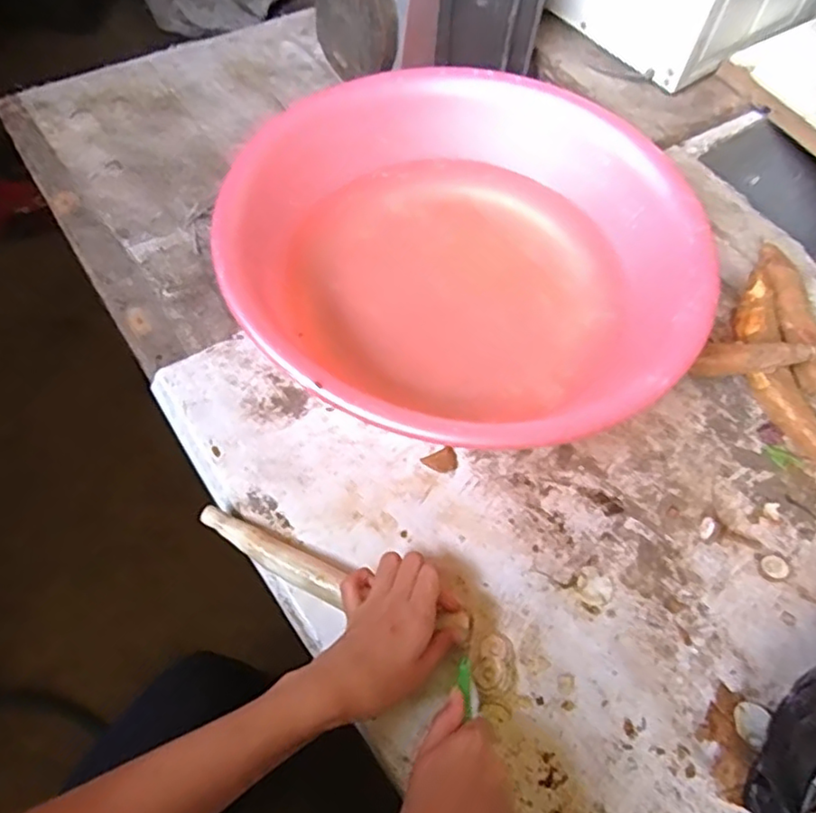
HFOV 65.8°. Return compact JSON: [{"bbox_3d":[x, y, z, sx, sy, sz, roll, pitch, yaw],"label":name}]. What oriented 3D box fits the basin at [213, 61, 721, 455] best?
[{"bbox_3d":[0.054,-0.131,0.583,0.371,0.117,0.403,1,61,-3],"label":"basin"}]

